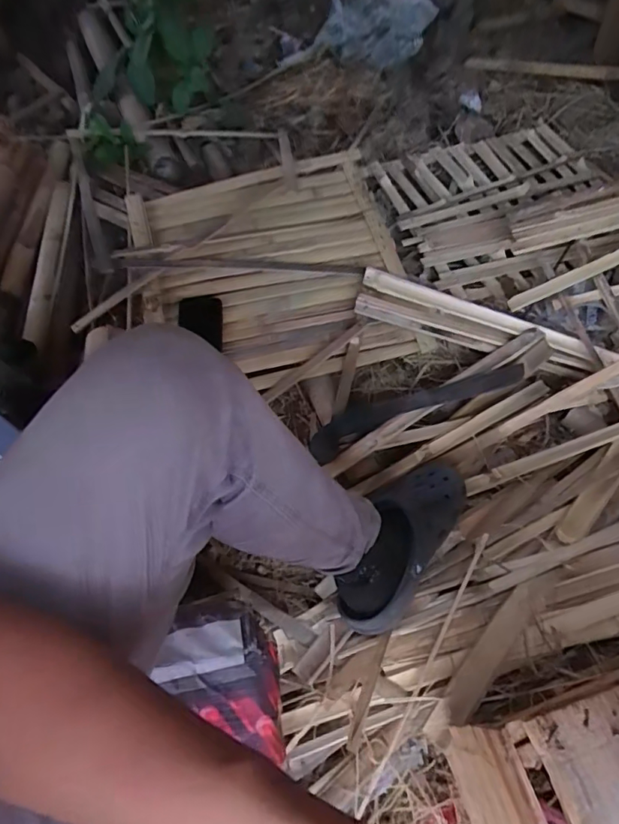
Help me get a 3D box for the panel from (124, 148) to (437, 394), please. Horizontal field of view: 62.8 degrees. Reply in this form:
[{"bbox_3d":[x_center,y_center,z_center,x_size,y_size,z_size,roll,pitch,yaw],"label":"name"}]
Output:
[{"bbox_3d":[-0.068,-0.287,1.000,0.494,0.041,0.489,-15,72,-10],"label":"panel"}]

